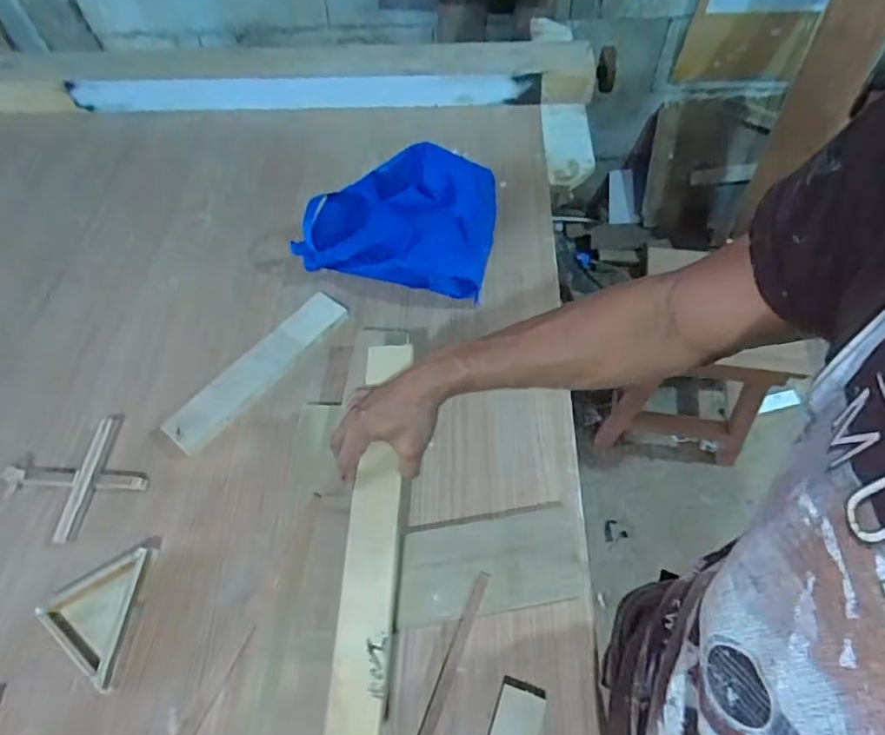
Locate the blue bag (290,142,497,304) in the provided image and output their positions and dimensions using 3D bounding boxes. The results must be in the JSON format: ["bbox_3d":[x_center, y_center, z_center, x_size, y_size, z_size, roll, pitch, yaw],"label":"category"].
[{"bbox_3d":[-0.065,-0.240,0.905,0.297,0.118,0.213,11,57,8],"label":"blue bag"}]

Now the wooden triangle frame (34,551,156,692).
[{"bbox_3d":[-0.376,0.265,0.615,0.093,0.031,0.133,1,56,2],"label":"wooden triangle frame"}]

